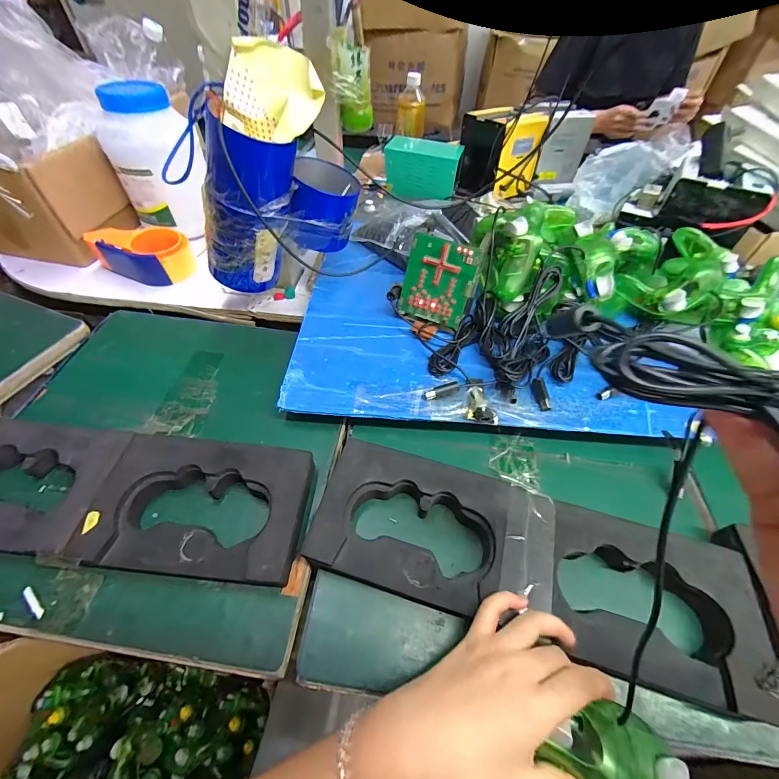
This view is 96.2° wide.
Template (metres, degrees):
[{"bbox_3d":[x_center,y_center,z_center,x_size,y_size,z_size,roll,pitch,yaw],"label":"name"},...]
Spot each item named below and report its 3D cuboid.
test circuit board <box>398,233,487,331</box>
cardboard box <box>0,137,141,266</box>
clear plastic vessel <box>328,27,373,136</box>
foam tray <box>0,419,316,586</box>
[{"bbox_3d":[0.064,-0.138,0.455,0.092,0.103,0.006,21,32,11],"label":"test circuit board"},{"bbox_3d":[-0.600,-0.322,0.589,0.237,0.150,0.137,8,59,4],"label":"cardboard box"},{"bbox_3d":[-0.073,-0.595,0.679,0.074,0.142,0.073,-4,59,-4],"label":"clear plastic vessel"},{"bbox_3d":[-0.292,0.111,0.365,0.410,0.048,0.126,6,59,3],"label":"foam tray"}]

